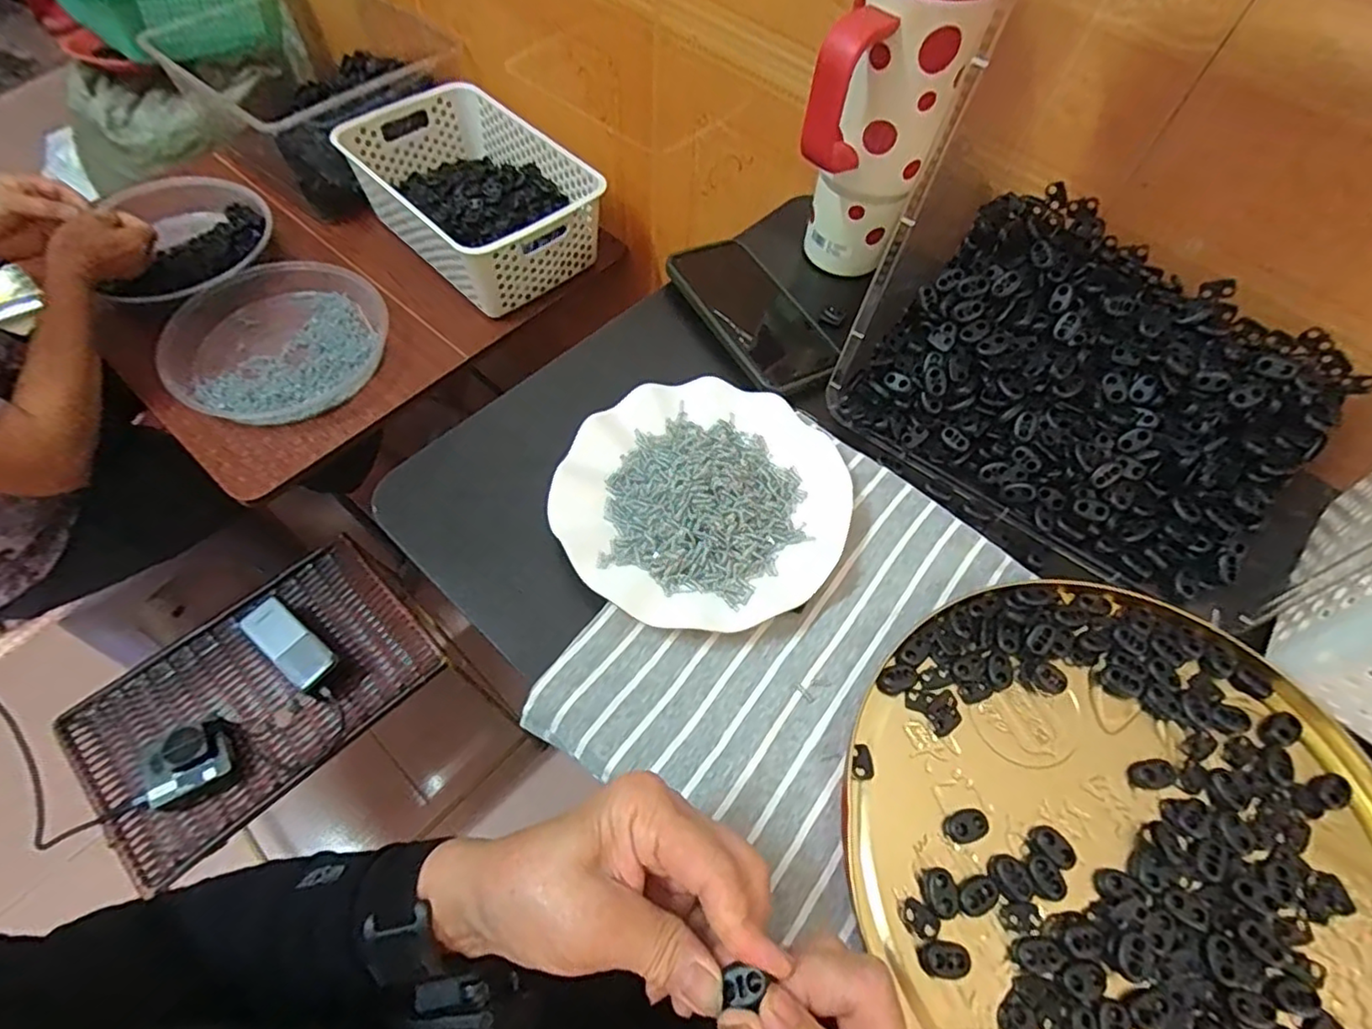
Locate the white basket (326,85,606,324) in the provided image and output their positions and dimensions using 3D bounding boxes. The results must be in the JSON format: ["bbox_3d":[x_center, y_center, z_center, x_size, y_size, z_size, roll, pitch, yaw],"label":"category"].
[{"bbox_3d":[-0.272,-0.409,0.808,0.207,0.105,0.321,-39,69,-21],"label":"white basket"}]

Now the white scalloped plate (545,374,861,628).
[{"bbox_3d":[0.011,-0.012,0.410,0.177,0.026,0.175,2,60,-3],"label":"white scalloped plate"}]

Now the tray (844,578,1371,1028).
[{"bbox_3d":[0.233,0.174,0.324,0.282,0.015,0.288,2,60,-3],"label":"tray"}]

